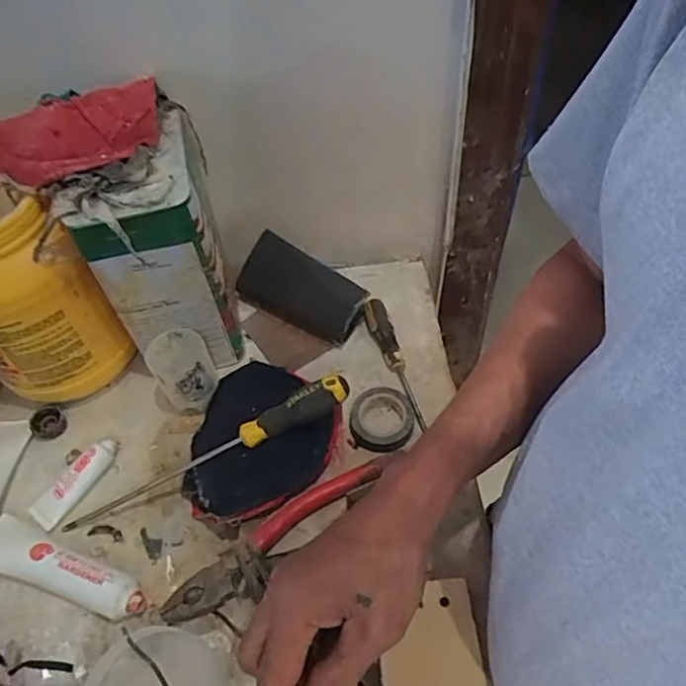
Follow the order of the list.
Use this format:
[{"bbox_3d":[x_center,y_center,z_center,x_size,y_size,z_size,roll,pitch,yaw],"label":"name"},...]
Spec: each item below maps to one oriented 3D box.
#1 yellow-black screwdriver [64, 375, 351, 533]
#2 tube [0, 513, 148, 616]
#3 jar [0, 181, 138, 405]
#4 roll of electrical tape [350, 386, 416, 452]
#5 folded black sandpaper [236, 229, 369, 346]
[{"bbox_3d":[-0.127,0.105,0.530,0.295,0.023,0.025,-29,53,11],"label":"yellow-black screwdriver"},{"bbox_3d":[-0.250,0.199,0.509,0.168,0.034,0.044,16,56,15],"label":"tube"},{"bbox_3d":[-0.321,-0.037,0.574,0.140,0.224,0.112,31,61,25],"label":"jar"},{"bbox_3d":[0.038,0.078,0.579,0.063,0.019,0.065,-2,53,3],"label":"roll of electrical tape"},{"bbox_3d":[-0.051,-0.063,0.668,0.162,0.025,0.081,31,103,24],"label":"folded black sandpaper"}]

